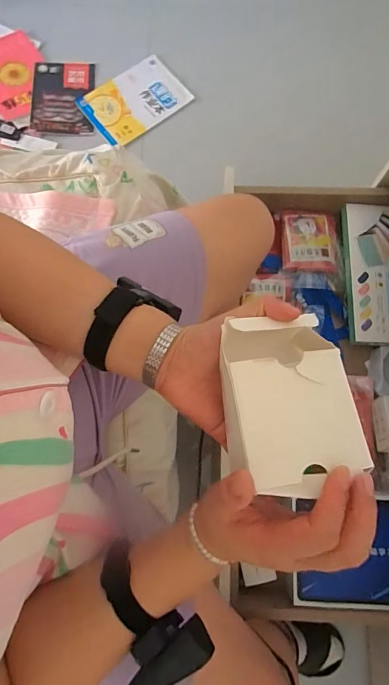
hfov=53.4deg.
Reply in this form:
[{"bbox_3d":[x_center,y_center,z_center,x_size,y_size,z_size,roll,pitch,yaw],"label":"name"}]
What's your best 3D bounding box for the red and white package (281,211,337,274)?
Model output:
[{"bbox_3d":[0.261,-0.229,0.876,0.127,0.038,0.158,4,78,1],"label":"red and white package"}]

